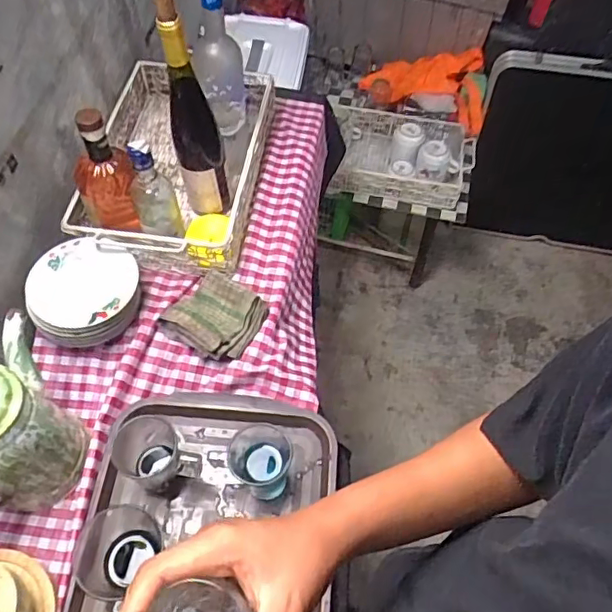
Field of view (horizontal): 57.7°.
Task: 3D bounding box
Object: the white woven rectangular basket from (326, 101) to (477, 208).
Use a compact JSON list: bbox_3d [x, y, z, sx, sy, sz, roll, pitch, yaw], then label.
[{"bbox_3d":[0.253,-0.399,1.473,0.375,0.160,0.287,13,57,7],"label":"white woven rectangular basket"}]

